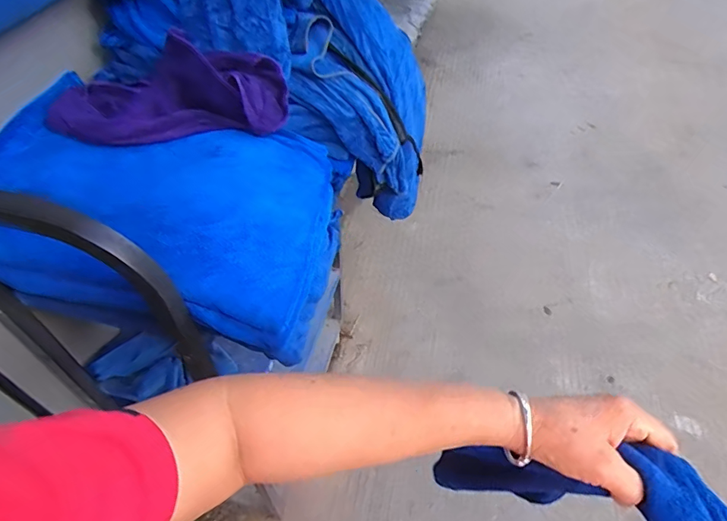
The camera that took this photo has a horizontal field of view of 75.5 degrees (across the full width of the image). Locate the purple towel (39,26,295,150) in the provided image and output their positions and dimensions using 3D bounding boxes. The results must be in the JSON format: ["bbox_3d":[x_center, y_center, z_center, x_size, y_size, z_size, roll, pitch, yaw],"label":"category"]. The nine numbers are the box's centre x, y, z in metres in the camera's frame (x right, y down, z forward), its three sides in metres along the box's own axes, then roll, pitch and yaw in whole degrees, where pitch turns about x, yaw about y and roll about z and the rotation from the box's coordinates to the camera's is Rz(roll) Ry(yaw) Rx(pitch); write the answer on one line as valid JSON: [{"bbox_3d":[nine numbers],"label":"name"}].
[{"bbox_3d":[-0.264,-0.232,0.639,0.298,0.097,0.125,-17,52,-15],"label":"purple towel"}]

